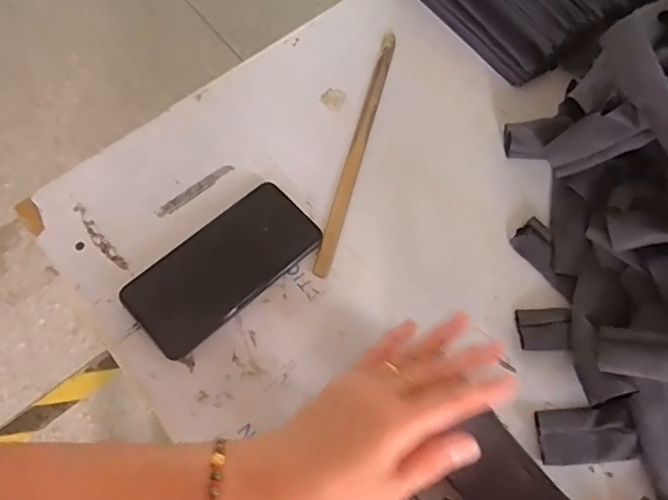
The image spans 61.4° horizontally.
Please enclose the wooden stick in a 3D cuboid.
[{"bbox_3d":[0.024,-0.099,0.532,0.013,0.007,0.266,15,70,5],"label":"wooden stick"}]

